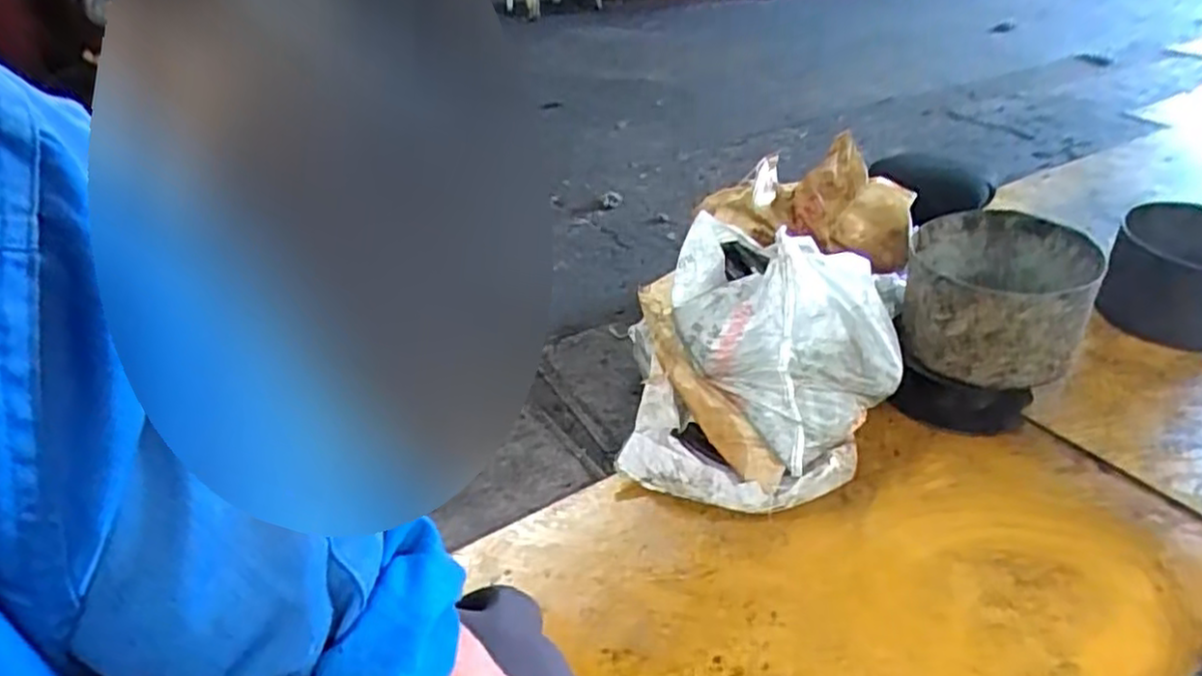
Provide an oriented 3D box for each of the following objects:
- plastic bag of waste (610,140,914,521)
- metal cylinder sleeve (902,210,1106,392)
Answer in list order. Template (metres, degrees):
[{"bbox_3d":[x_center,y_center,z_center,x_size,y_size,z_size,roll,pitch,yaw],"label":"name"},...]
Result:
[{"bbox_3d":[0.274,-0.026,1.228,0.422,0.328,0.573,13,39,27],"label":"plastic bag of waste"},{"bbox_3d":[0.640,-0.061,1.185,0.259,0.188,0.260,10,36,16],"label":"metal cylinder sleeve"}]

